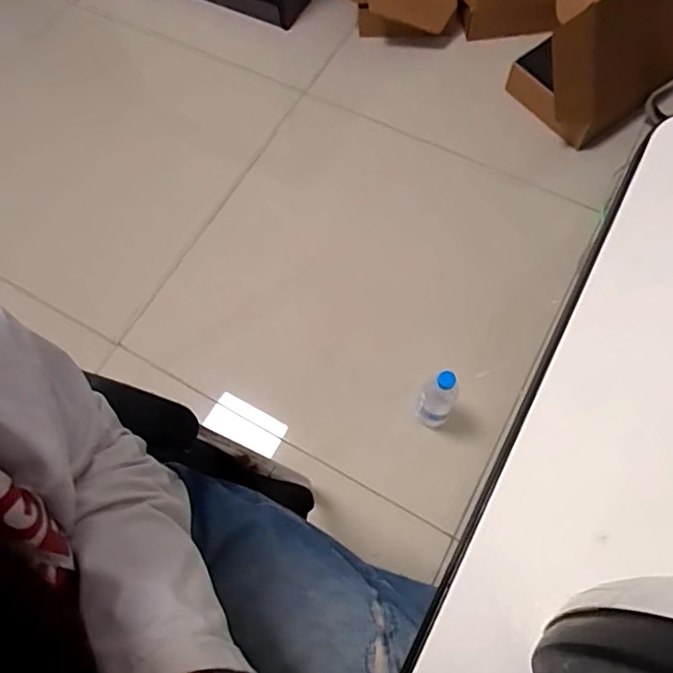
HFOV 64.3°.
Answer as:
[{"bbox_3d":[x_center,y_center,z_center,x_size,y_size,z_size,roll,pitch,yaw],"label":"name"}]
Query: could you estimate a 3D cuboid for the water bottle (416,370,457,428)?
[{"bbox_3d":[0.188,0.113,0.993,0.059,0.267,0.070,27,73,12],"label":"water bottle"}]

